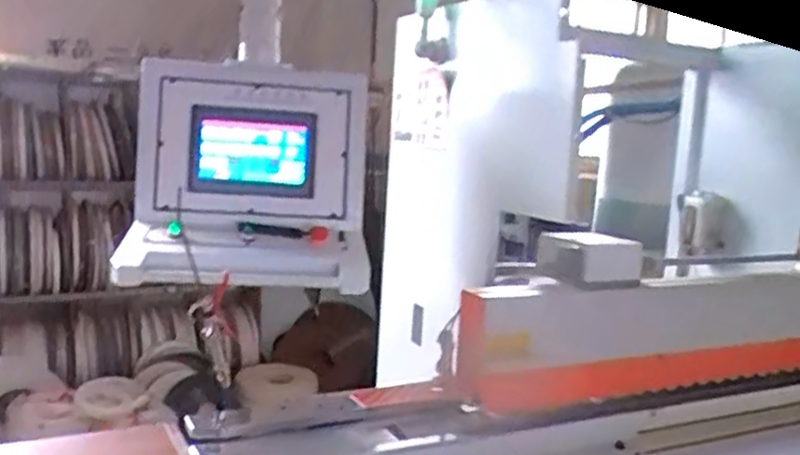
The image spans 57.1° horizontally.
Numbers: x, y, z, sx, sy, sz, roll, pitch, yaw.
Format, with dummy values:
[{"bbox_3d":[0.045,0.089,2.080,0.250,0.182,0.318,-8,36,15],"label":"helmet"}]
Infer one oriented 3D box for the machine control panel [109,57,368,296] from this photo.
[{"bbox_3d":[-0.311,-0.108,1.539,0.480,0.504,0.170,4,-19,-11],"label":"machine control panel"}]

